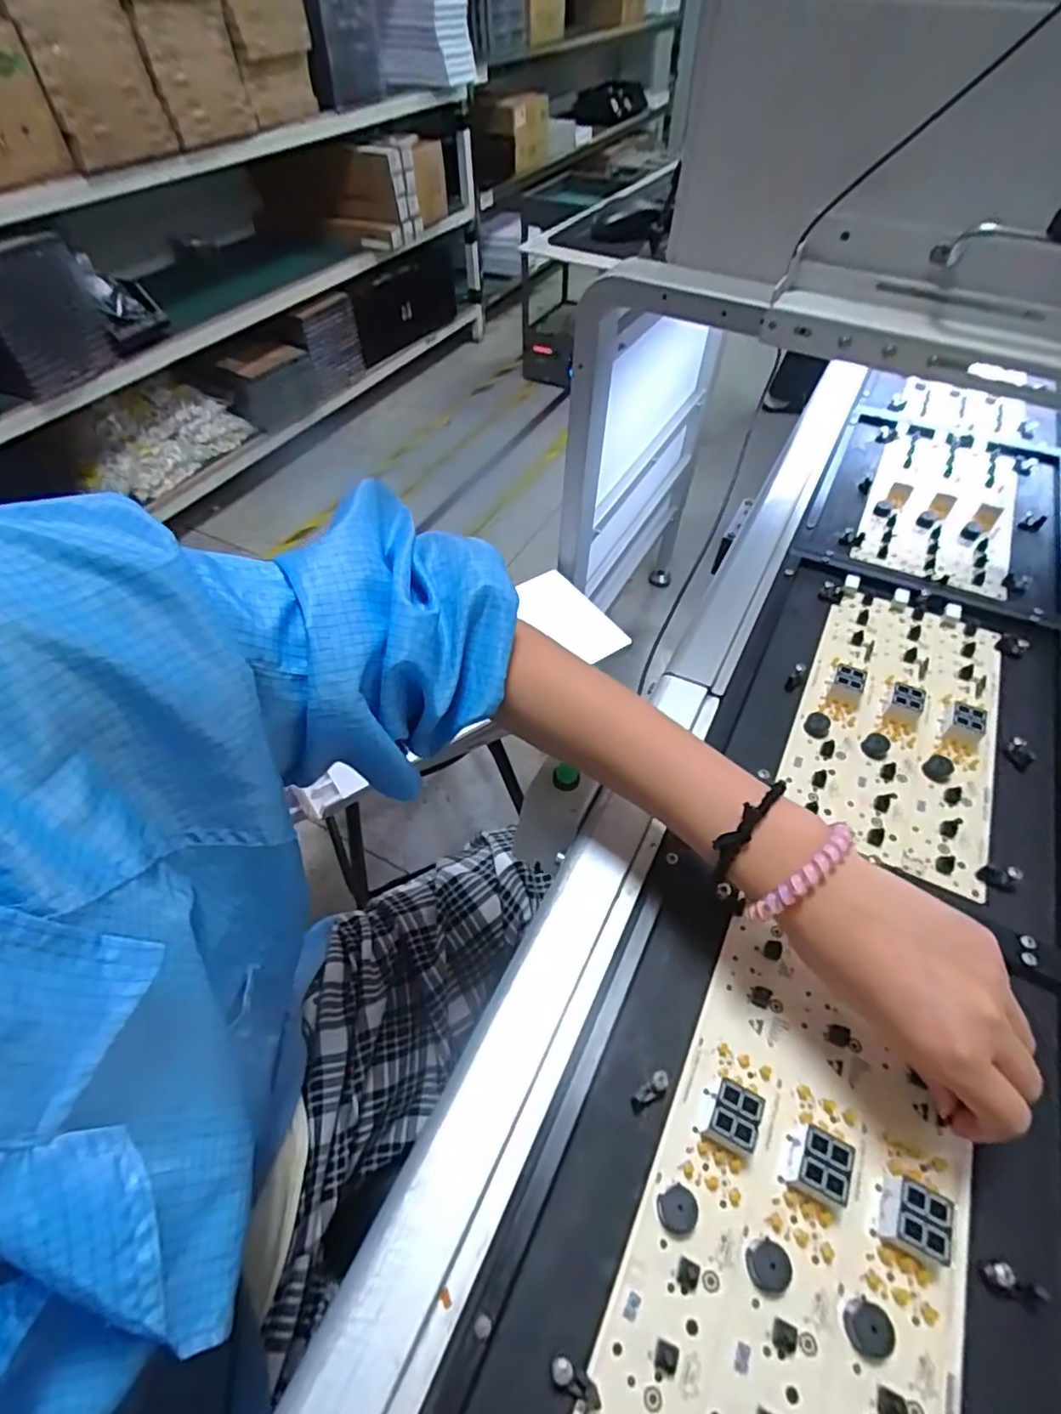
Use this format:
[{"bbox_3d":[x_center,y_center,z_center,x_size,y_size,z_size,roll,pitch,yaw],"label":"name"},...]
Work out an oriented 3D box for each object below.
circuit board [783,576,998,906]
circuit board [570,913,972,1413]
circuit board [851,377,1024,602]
[{"bbox_3d":[0.277,0.001,0.458,0.124,0.020,0.264,21,54,18],"label":"circuit board"},{"bbox_3d":[0.122,0.224,0.273,0.133,0.020,0.224,21,54,18],"label":"circuit board"},{"bbox_3d":[0.450,-0.257,0.665,0.128,0.013,0.407,22,54,19],"label":"circuit board"}]

